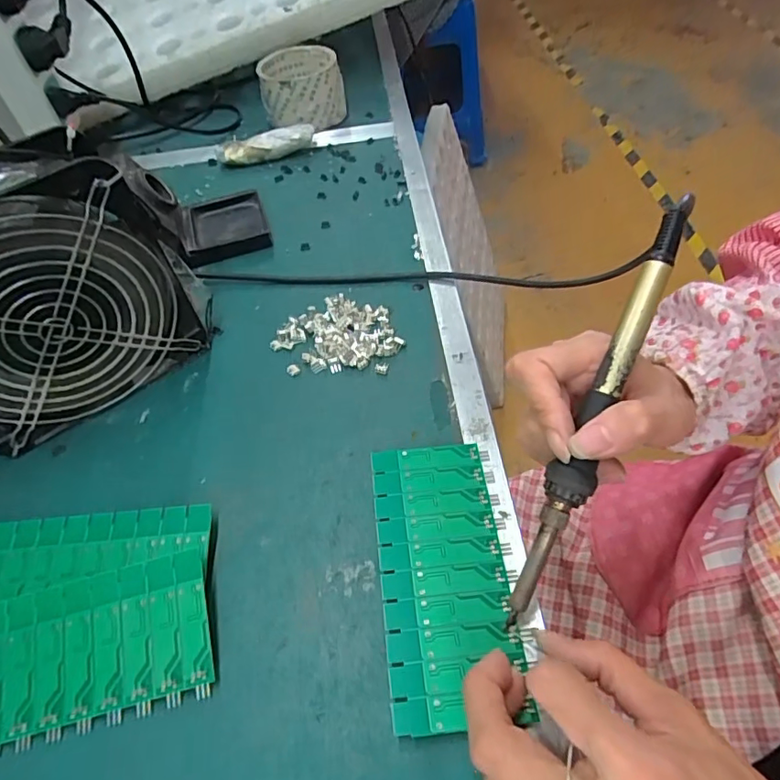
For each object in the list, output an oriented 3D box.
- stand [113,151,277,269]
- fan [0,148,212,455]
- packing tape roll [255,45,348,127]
[{"bbox_3d":[-0.160,-0.155,0.433,0.101,0.070,0.075,-17,54,-7],"label":"stand"},{"bbox_3d":[-0.203,-0.056,0.312,0.155,0.158,0.058,-30,56,-16],"label":"fan"},{"bbox_3d":[-0.093,-0.320,0.556,0.085,0.054,0.088,-12,53,-3],"label":"packing tape roll"}]

